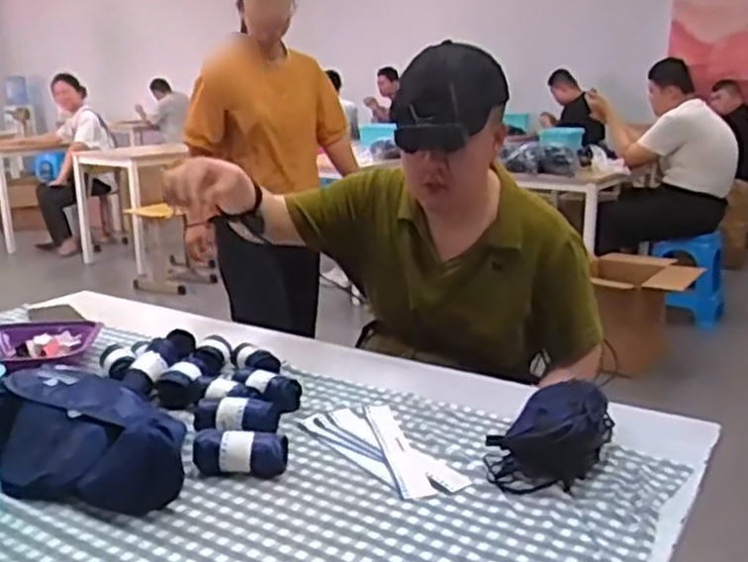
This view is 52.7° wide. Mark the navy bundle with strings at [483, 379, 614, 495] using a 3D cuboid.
[{"bbox_3d":[0.195,0.163,0.827,0.102,0.057,0.193,10,18,30],"label":"navy bundle with strings"}]

